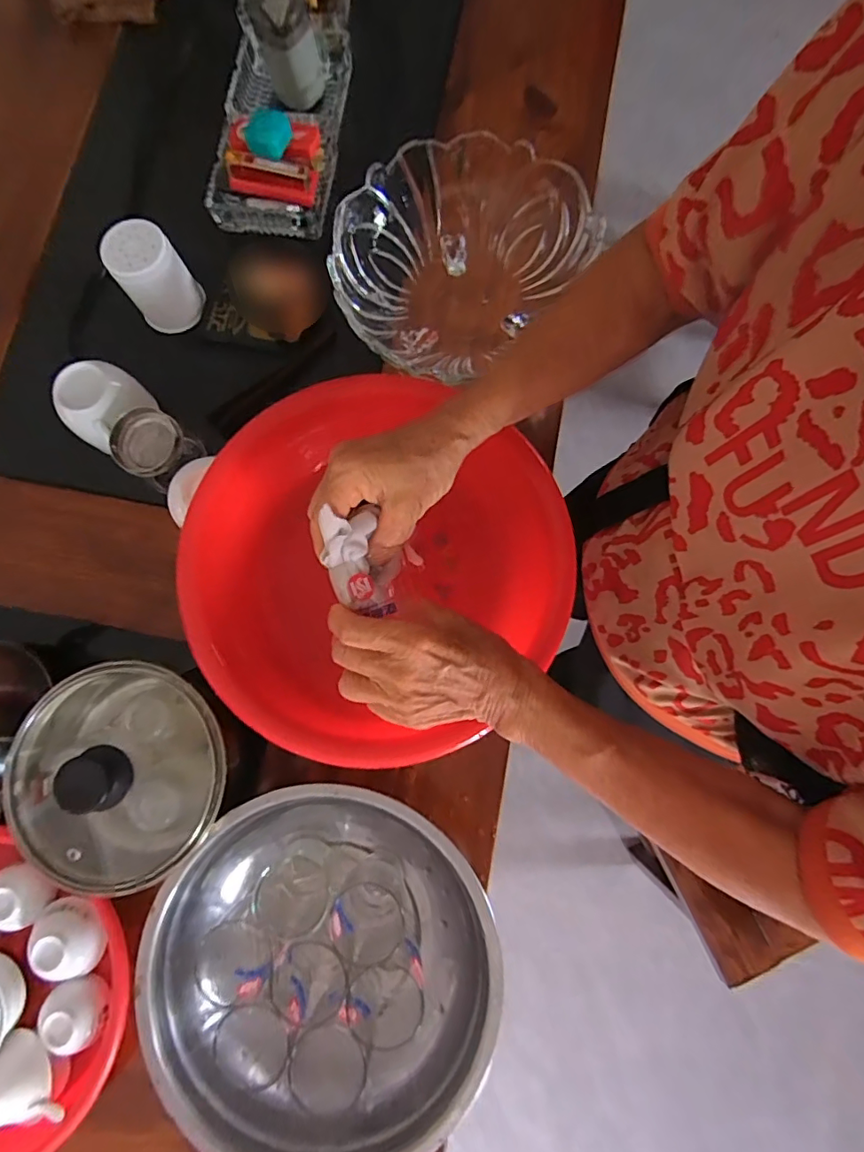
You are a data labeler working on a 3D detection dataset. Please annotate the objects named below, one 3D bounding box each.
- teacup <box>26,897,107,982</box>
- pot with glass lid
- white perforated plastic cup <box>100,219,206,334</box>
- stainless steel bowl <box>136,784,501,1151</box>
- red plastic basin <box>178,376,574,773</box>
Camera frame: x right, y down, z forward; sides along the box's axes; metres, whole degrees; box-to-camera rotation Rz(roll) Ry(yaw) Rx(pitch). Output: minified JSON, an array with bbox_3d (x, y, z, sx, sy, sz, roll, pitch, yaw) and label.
[{"bbox_3d":[-0.297,0.297,0.426,0.047,0.027,0.057,-14,80,-2],"label":"teacup"},{"bbox_3d":[-0.231,0.151,0.414,0.142,0.120,0.157,-19,80,-2],"label":"pot with glass lid"},{"bbox_3d":[-0.280,-0.301,0.523,0.066,0.076,0.060,0,80,1],"label":"white perforated plastic cup"},{"bbox_3d":[-0.080,0.297,0.406,0.251,0.083,0.256,0,80,1],"label":"stainless steel bowl"},{"bbox_3d":[-0.043,-0.004,0.449,0.299,0.092,0.297,0,80,1],"label":"red plastic basin"}]

